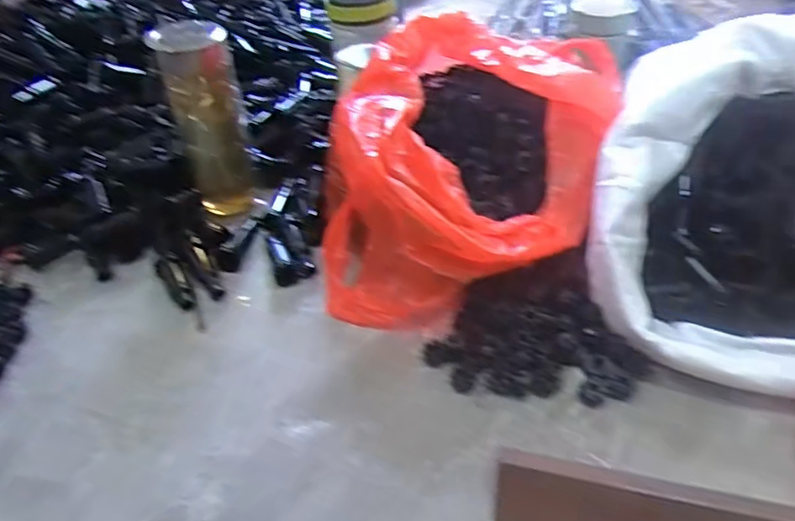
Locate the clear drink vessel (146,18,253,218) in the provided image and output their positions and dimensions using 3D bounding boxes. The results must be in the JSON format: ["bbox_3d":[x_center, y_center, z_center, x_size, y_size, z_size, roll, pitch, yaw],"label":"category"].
[{"bbox_3d":[-0.164,-0.122,0.542,0.063,0.160,0.072,-17,45,-12],"label":"clear drink vessel"}]

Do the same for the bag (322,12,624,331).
[{"bbox_3d":[0.069,-0.095,0.535,0.197,0.126,0.309,12,47,18],"label":"bag"}]

